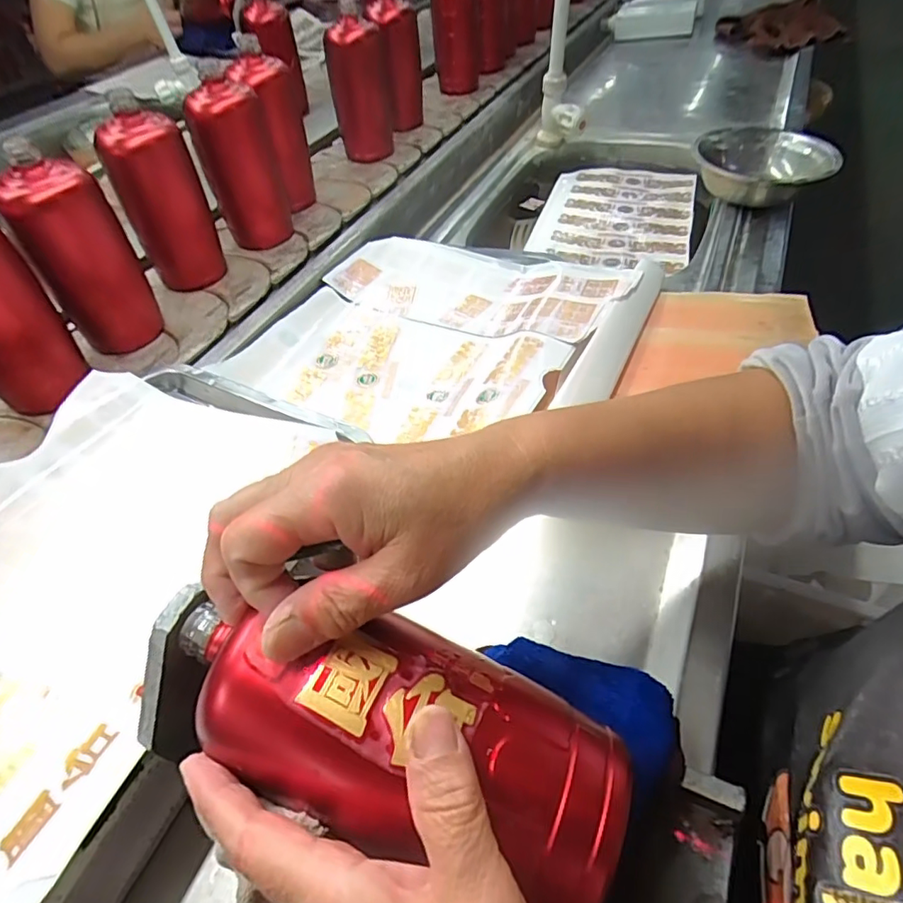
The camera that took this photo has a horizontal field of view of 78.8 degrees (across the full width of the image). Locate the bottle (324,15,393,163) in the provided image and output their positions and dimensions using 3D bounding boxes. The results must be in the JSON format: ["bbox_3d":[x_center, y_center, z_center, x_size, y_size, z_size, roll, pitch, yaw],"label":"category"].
[{"bbox_3d":[-0.143,-0.573,0.863,0.091,0.165,0.083,-7,49,-3],"label":"bottle"}]

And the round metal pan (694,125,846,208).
[{"bbox_3d":[0.405,-0.374,0.718,0.163,0.048,0.173,-1,49,2],"label":"round metal pan"}]

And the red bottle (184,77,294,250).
[{"bbox_3d":[-0.254,-0.344,0.667,0.077,0.169,0.060,-7,48,-2],"label":"red bottle"}]

